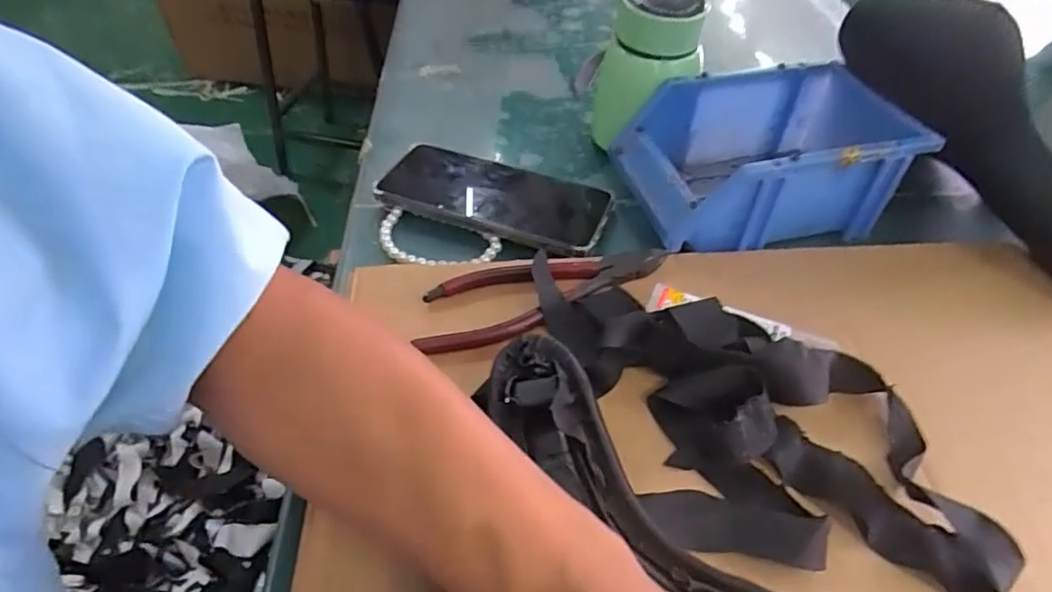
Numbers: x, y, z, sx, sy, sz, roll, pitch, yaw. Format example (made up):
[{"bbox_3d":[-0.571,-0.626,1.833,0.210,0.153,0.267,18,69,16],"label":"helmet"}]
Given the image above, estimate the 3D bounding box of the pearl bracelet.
[{"bbox_3d":[-0.063,-0.035,0.397,0.084,0.009,0.046,16,50,14],"label":"pearl bracelet"}]

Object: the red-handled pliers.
[{"bbox_3d":[0.013,-0.006,0.363,0.162,0.010,0.057,-19,51,-17],"label":"red-handled pliers"}]

